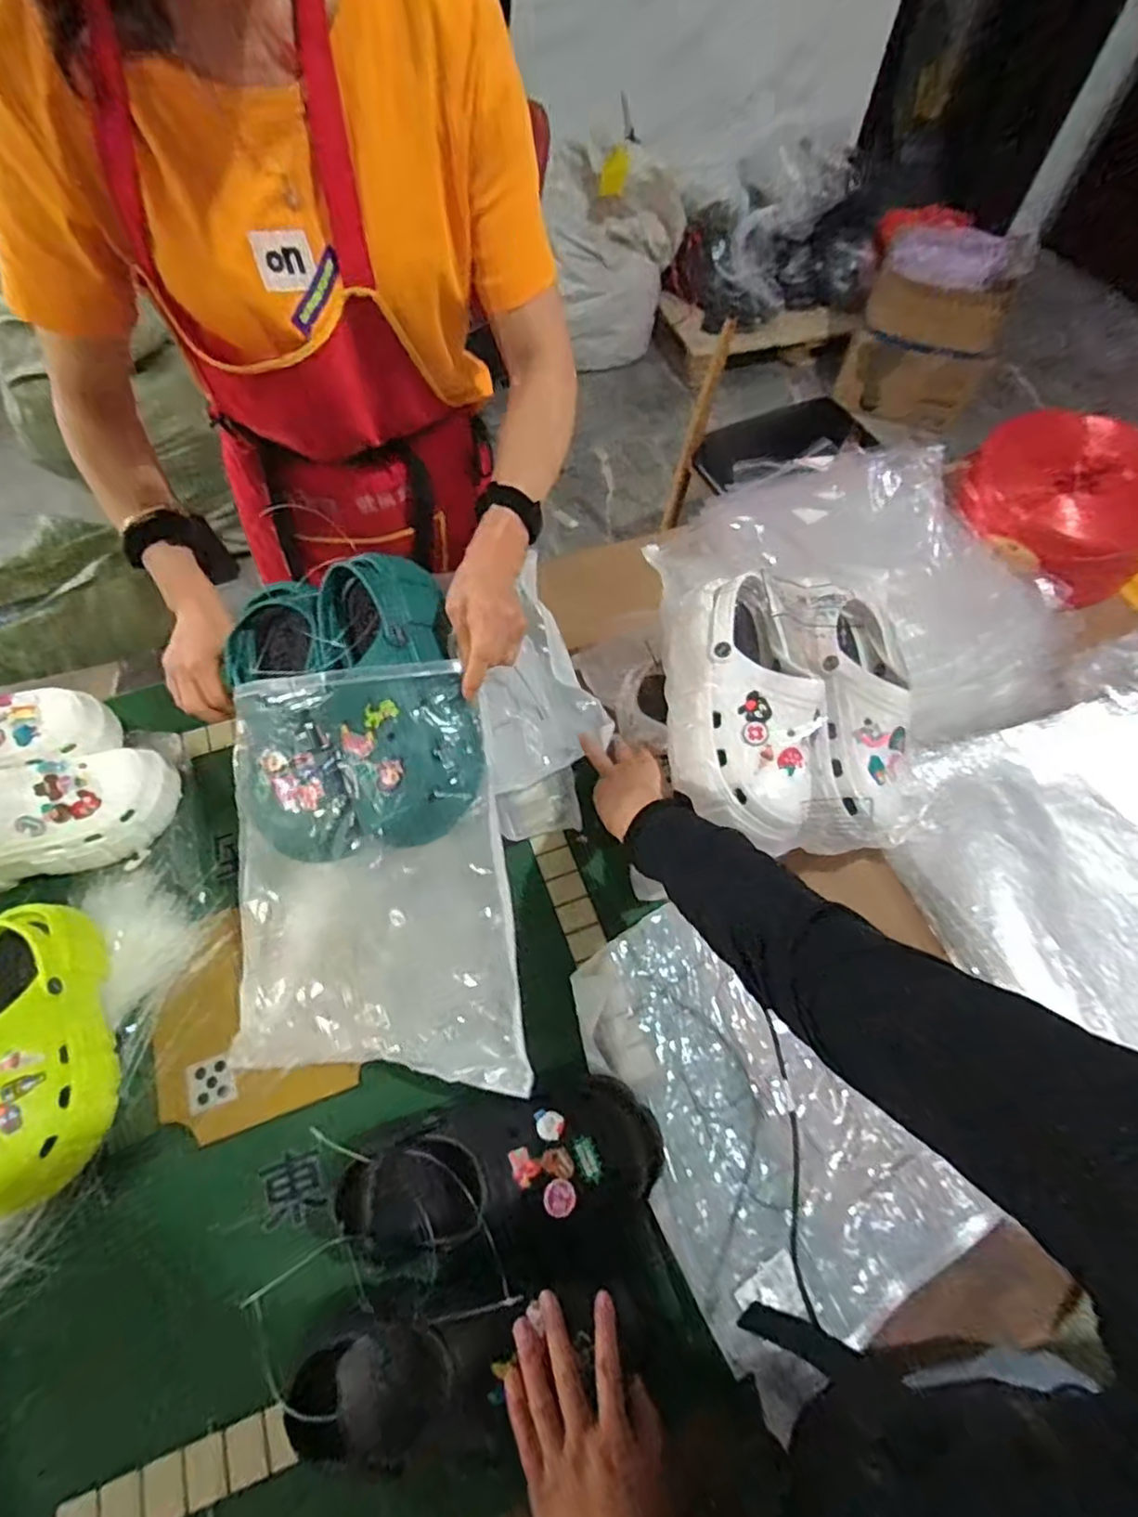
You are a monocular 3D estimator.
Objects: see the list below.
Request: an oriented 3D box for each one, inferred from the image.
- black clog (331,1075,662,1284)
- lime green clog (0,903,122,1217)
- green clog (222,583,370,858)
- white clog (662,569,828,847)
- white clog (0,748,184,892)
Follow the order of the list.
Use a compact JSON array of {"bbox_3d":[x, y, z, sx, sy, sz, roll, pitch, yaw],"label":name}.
[{"bbox_3d":[-0.052,0.342,0.541,0.265,0.087,0.114,-9,63,-7],"label":"black clog"},{"bbox_3d":[-0.483,0.264,0.584,0.110,0.106,0.240,-21,65,-13],"label":"lime green clog"},{"bbox_3d":[-0.245,-0.035,0.597,0.140,0.086,0.255,-21,91,25],"label":"green clog"},{"bbox_3d":[0.172,-0.037,0.655,0.145,0.100,0.262,0,83,9],"label":"white clog"},{"bbox_3d":[-0.577,0.065,0.703,0.262,0.095,0.109,-18,64,-11],"label":"white clog"}]

